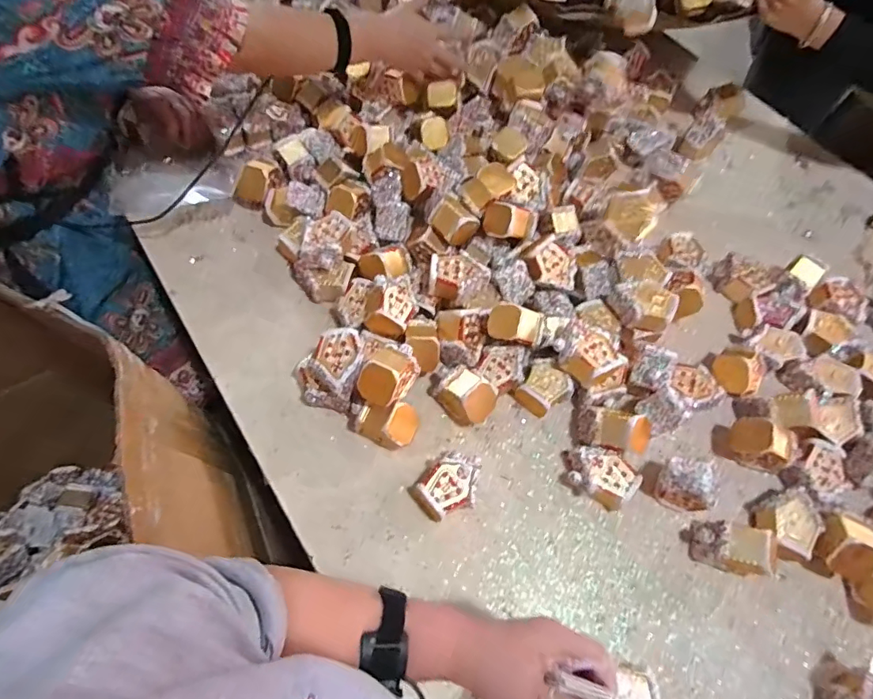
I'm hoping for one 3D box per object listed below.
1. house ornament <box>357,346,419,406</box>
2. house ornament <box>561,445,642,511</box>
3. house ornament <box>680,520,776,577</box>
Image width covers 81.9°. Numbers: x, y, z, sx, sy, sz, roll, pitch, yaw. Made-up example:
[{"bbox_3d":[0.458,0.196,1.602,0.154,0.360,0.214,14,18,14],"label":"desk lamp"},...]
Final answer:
[{"bbox_3d":[-0.055,0.030,0.600,0.048,0.065,0.080,33,65,13],"label":"house ornament"},{"bbox_3d":[0.203,0.159,0.626,0.090,0.047,0.062,22,63,8],"label":"house ornament"},{"bbox_3d":[0.346,0.232,0.582,0.081,0.071,0.047,21,63,7],"label":"house ornament"}]

